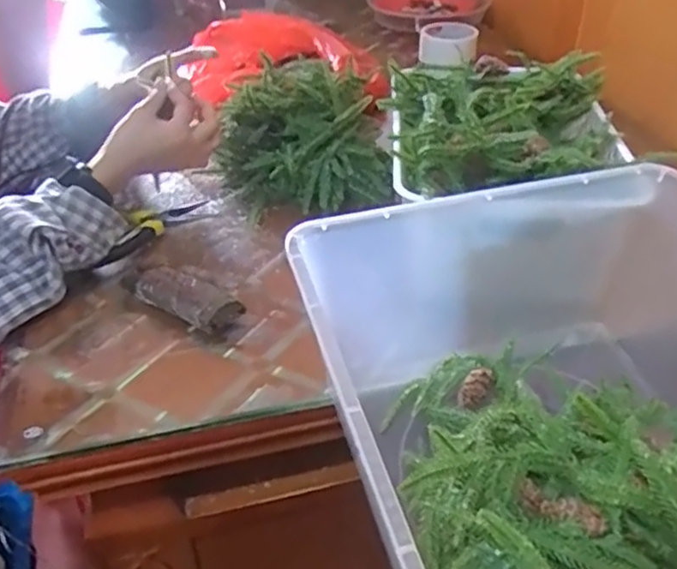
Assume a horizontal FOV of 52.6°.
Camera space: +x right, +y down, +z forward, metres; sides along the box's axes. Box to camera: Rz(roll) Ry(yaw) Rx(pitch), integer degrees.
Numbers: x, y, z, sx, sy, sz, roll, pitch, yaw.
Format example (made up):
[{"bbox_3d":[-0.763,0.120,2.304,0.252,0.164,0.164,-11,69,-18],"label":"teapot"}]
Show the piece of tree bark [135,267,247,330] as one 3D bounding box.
[{"bbox_3d":[-0.134,0.016,0.607,0.099,0.033,0.037,22,43,28],"label":"piece of tree bark"}]

